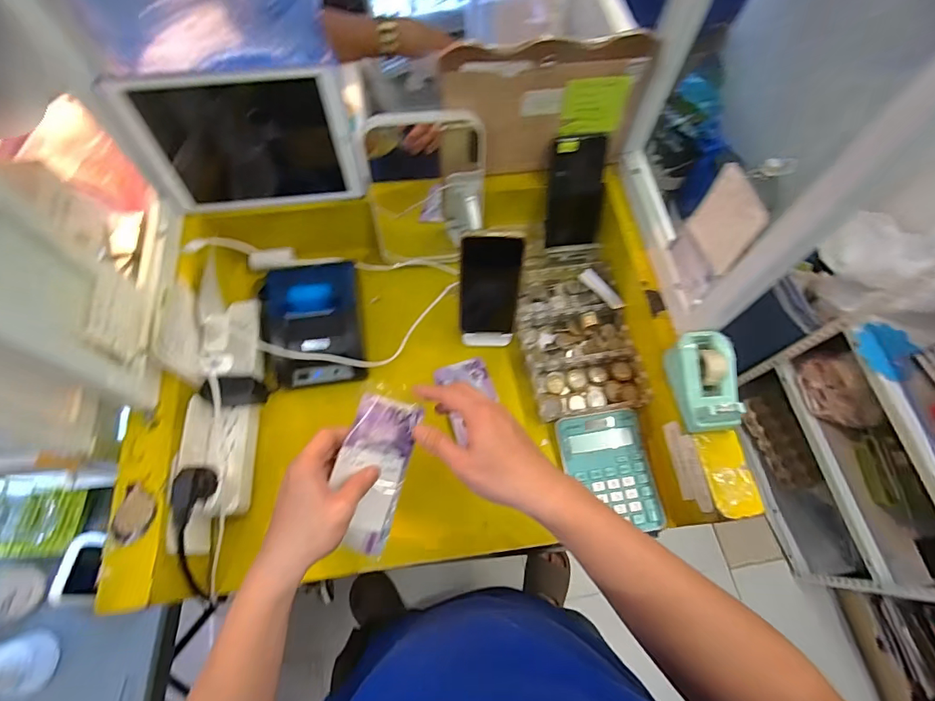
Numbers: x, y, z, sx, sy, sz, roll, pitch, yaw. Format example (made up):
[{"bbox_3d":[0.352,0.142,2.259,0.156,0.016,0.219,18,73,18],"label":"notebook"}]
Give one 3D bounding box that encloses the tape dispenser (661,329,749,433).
[{"bbox_3d":[0.254,0.034,0.485,0.058,0.042,0.104,-6,67,-4],"label":"tape dispenser"}]

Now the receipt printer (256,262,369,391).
[{"bbox_3d":[-0.198,-0.033,0.590,0.120,0.059,0.148,-8,68,-5],"label":"receipt printer"}]

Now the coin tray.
[{"bbox_3d":[0.143,-0.035,0.624,0.142,0.036,0.253,-6,67,-4],"label":"coin tray"}]

